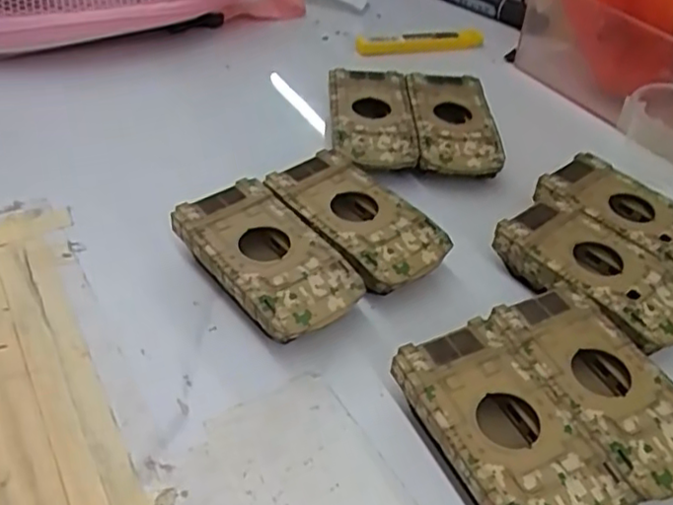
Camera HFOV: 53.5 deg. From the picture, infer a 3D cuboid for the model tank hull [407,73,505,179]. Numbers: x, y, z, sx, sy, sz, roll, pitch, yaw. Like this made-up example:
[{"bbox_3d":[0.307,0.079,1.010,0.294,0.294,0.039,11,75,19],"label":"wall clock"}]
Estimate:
[{"bbox_3d":[0.072,-0.077,0.418,0.050,0.026,0.089,2,43,-5],"label":"model tank hull"}]

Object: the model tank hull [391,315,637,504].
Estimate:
[{"bbox_3d":[0.065,0.075,0.259,0.049,0.027,0.095,-17,48,-23],"label":"model tank hull"}]

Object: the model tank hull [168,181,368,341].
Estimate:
[{"bbox_3d":[-0.033,0.007,0.321,0.051,0.027,0.094,-27,52,-30],"label":"model tank hull"}]

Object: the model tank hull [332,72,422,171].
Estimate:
[{"bbox_3d":[0.021,-0.079,0.415,0.049,0.024,0.092,2,43,-5],"label":"model tank hull"}]

